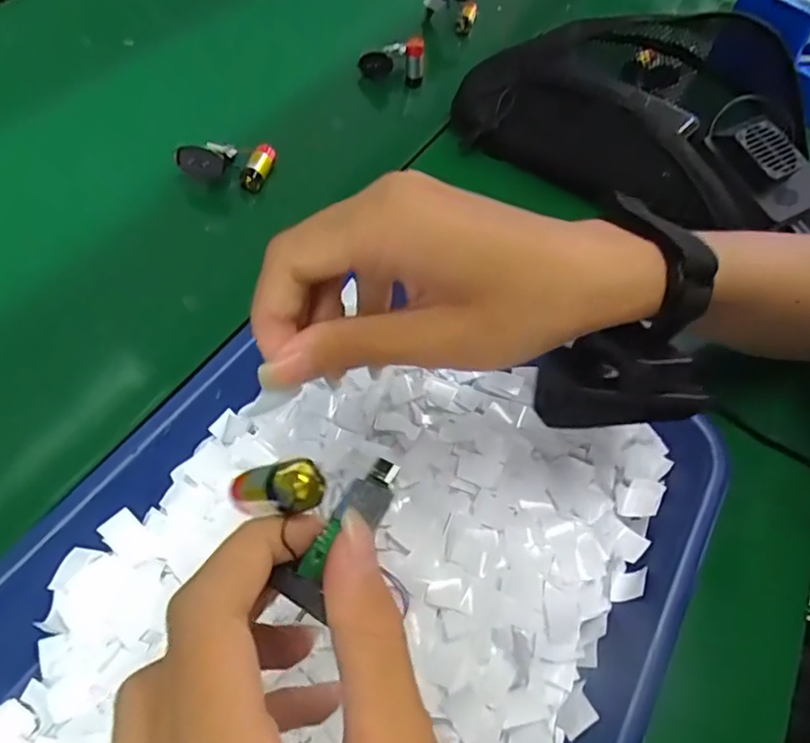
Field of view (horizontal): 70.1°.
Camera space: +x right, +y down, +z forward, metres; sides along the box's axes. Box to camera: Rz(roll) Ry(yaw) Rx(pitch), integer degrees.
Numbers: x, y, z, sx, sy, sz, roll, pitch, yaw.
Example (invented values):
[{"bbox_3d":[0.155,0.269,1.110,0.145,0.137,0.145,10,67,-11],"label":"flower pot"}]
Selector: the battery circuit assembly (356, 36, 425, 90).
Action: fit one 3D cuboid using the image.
[{"bbox_3d":[-0.012,-0.272,0.514,0.058,0.051,0.023,25,57,8],"label":"battery circuit assembly"}]

